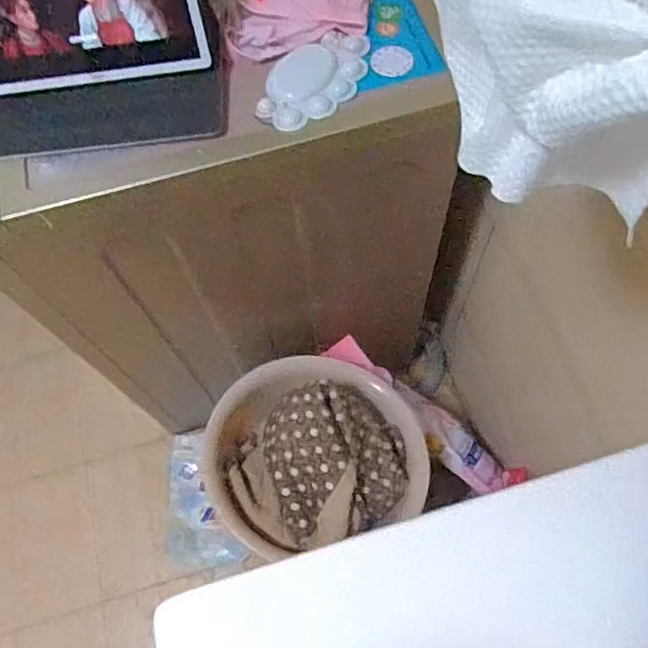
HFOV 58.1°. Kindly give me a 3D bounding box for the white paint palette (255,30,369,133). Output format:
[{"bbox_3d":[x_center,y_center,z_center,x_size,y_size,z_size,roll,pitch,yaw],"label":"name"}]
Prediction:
[{"bbox_3d":[-0.014,-0.268,0.639,0.097,0.011,0.144,22,69,13],"label":"white paint palette"}]

